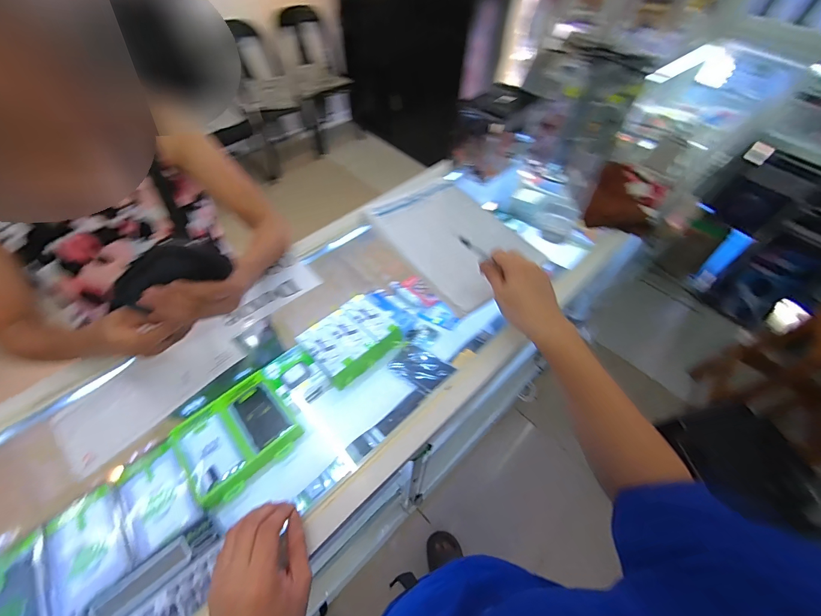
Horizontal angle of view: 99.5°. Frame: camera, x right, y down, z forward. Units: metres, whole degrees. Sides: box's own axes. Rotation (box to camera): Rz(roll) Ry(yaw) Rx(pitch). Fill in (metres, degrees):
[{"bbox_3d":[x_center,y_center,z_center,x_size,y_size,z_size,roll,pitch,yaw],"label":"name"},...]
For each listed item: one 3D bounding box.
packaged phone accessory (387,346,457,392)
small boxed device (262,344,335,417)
[{"bbox_3d":[0.022,0.127,0.757,0.129,0.015,0.077,24,59,36],"label":"packaged phone accessory"},{"bbox_3d":[-0.243,0.146,0.738,0.093,0.025,0.138,-36,64,-24],"label":"small boxed device"}]

